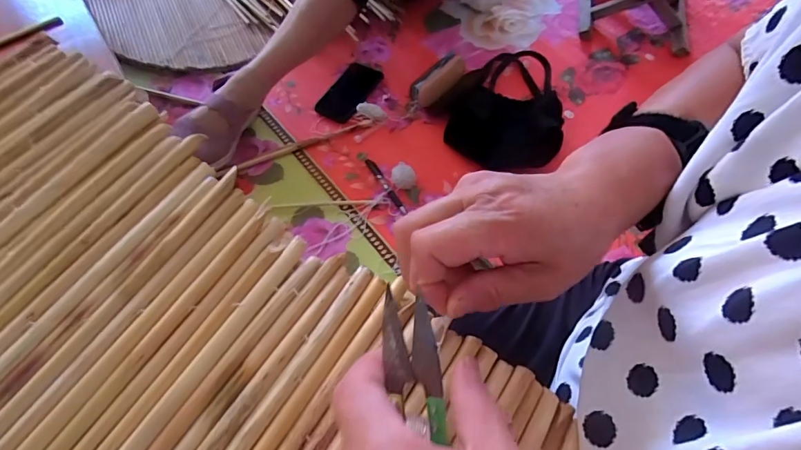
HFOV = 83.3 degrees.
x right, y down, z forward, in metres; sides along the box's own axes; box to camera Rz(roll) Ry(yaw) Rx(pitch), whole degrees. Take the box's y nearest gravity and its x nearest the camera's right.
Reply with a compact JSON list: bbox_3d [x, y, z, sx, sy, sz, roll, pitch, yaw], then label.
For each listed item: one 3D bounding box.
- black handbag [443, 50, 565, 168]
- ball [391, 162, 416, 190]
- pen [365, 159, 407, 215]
[{"bbox_3d":[0.235,-0.248,0.919,0.206,0.089,0.312,21,61,10],"label":"black handbag"},{"bbox_3d":[0.006,-0.089,0.824,0.043,0.040,0.044,1,60,-1],"label":"ball"},{"bbox_3d":[-0.027,-0.075,0.831,0.017,0.009,0.131,-27,64,-17],"label":"pen"}]

